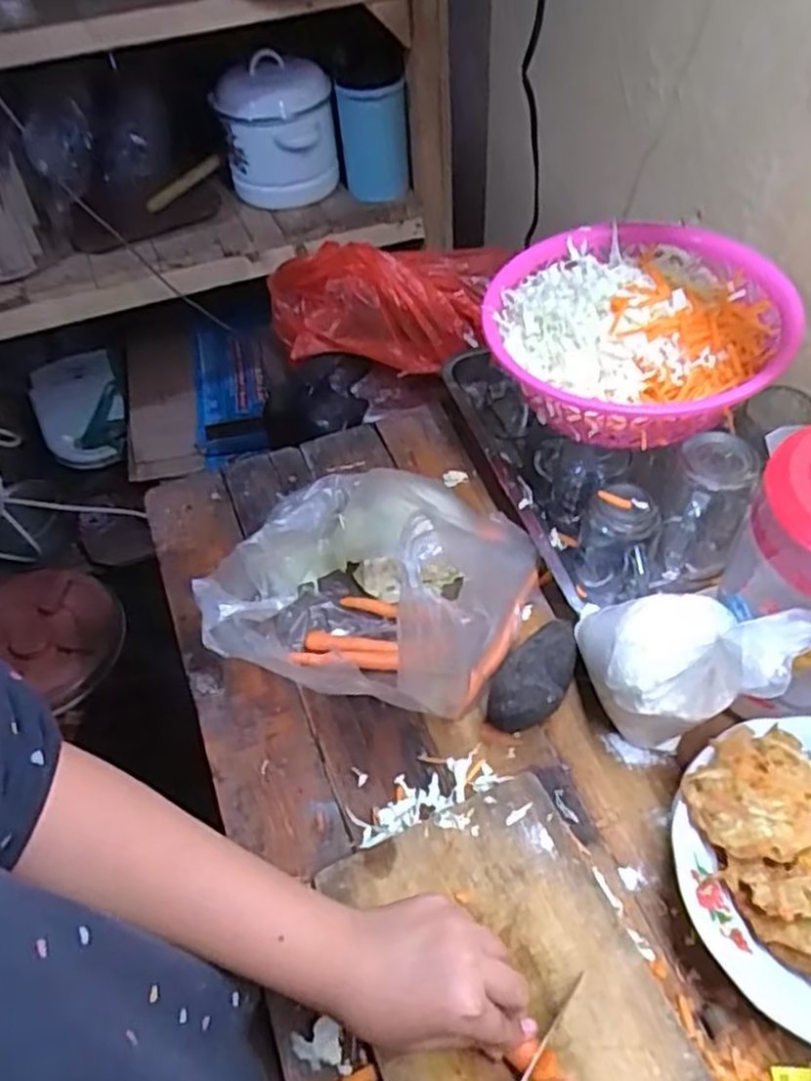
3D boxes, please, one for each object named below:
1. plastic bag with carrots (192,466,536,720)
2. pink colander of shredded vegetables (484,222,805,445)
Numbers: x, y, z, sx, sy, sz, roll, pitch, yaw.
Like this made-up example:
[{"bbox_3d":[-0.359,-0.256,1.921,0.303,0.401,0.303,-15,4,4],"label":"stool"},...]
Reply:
[{"bbox_3d":[-0.024,0.038,0.632,0.247,0.100,0.174,7,52,8],"label":"plastic bag with carrots"},{"bbox_3d":[0.205,-0.189,0.678,0.250,0.078,0.244,-1,52,2],"label":"pink colander of shredded vegetables"}]

